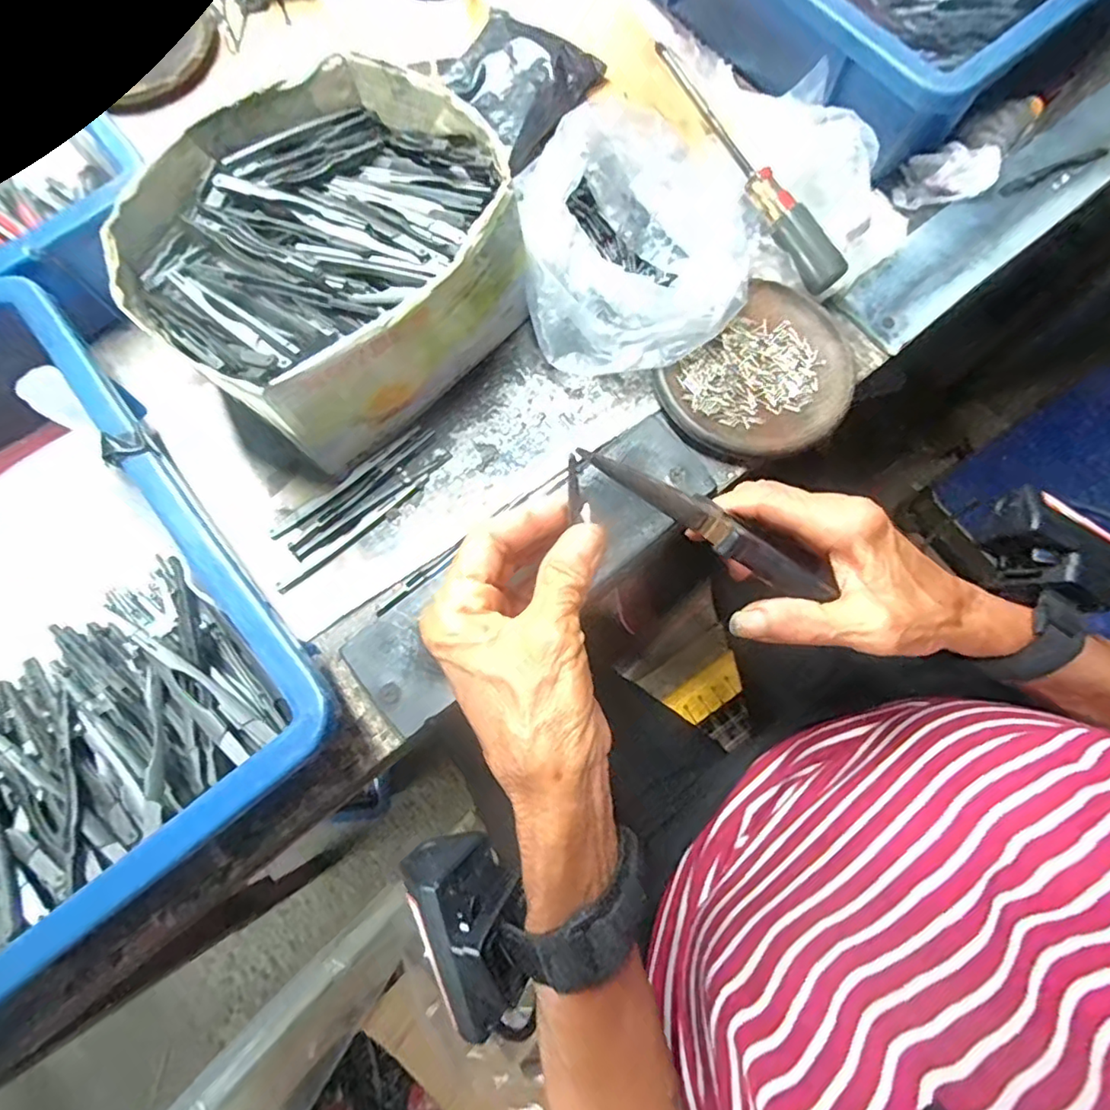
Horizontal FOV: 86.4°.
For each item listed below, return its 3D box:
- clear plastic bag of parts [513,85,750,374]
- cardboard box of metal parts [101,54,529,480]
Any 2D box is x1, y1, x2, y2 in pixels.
[{"bbox_3d":[0.047,-0.175,0.335,0.127,0.060,0.130,-4,75,-1],"label":"clear plastic bag of parts"},{"bbox_3d":[-0.116,-0.154,0.314,0.158,0.083,0.169,34,78,9],"label":"cardboard box of metal parts"}]

